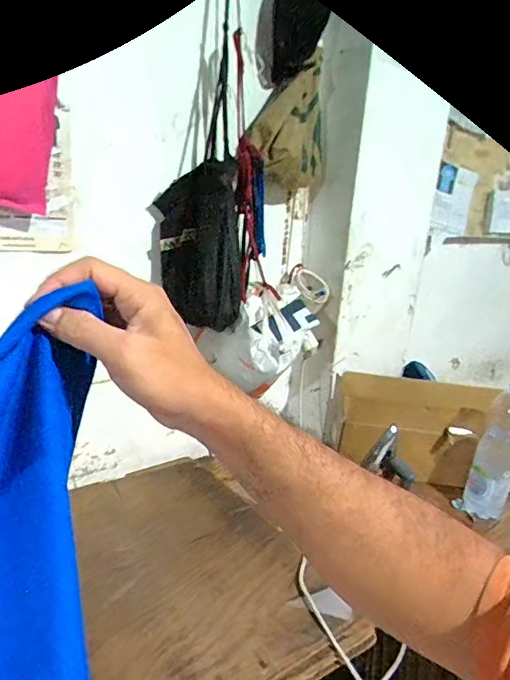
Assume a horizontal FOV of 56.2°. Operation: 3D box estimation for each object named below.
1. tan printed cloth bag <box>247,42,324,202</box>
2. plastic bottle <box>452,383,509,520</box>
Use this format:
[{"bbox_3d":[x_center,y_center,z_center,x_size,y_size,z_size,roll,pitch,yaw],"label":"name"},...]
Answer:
[{"bbox_3d":[0.078,-0.500,1.147,0.159,0.311,0.129,6,18,6],"label":"tan printed cloth bag"},{"bbox_3d":[0.578,0.254,1.128,0.118,0.315,0.117,14,20,30],"label":"plastic bottle"}]

